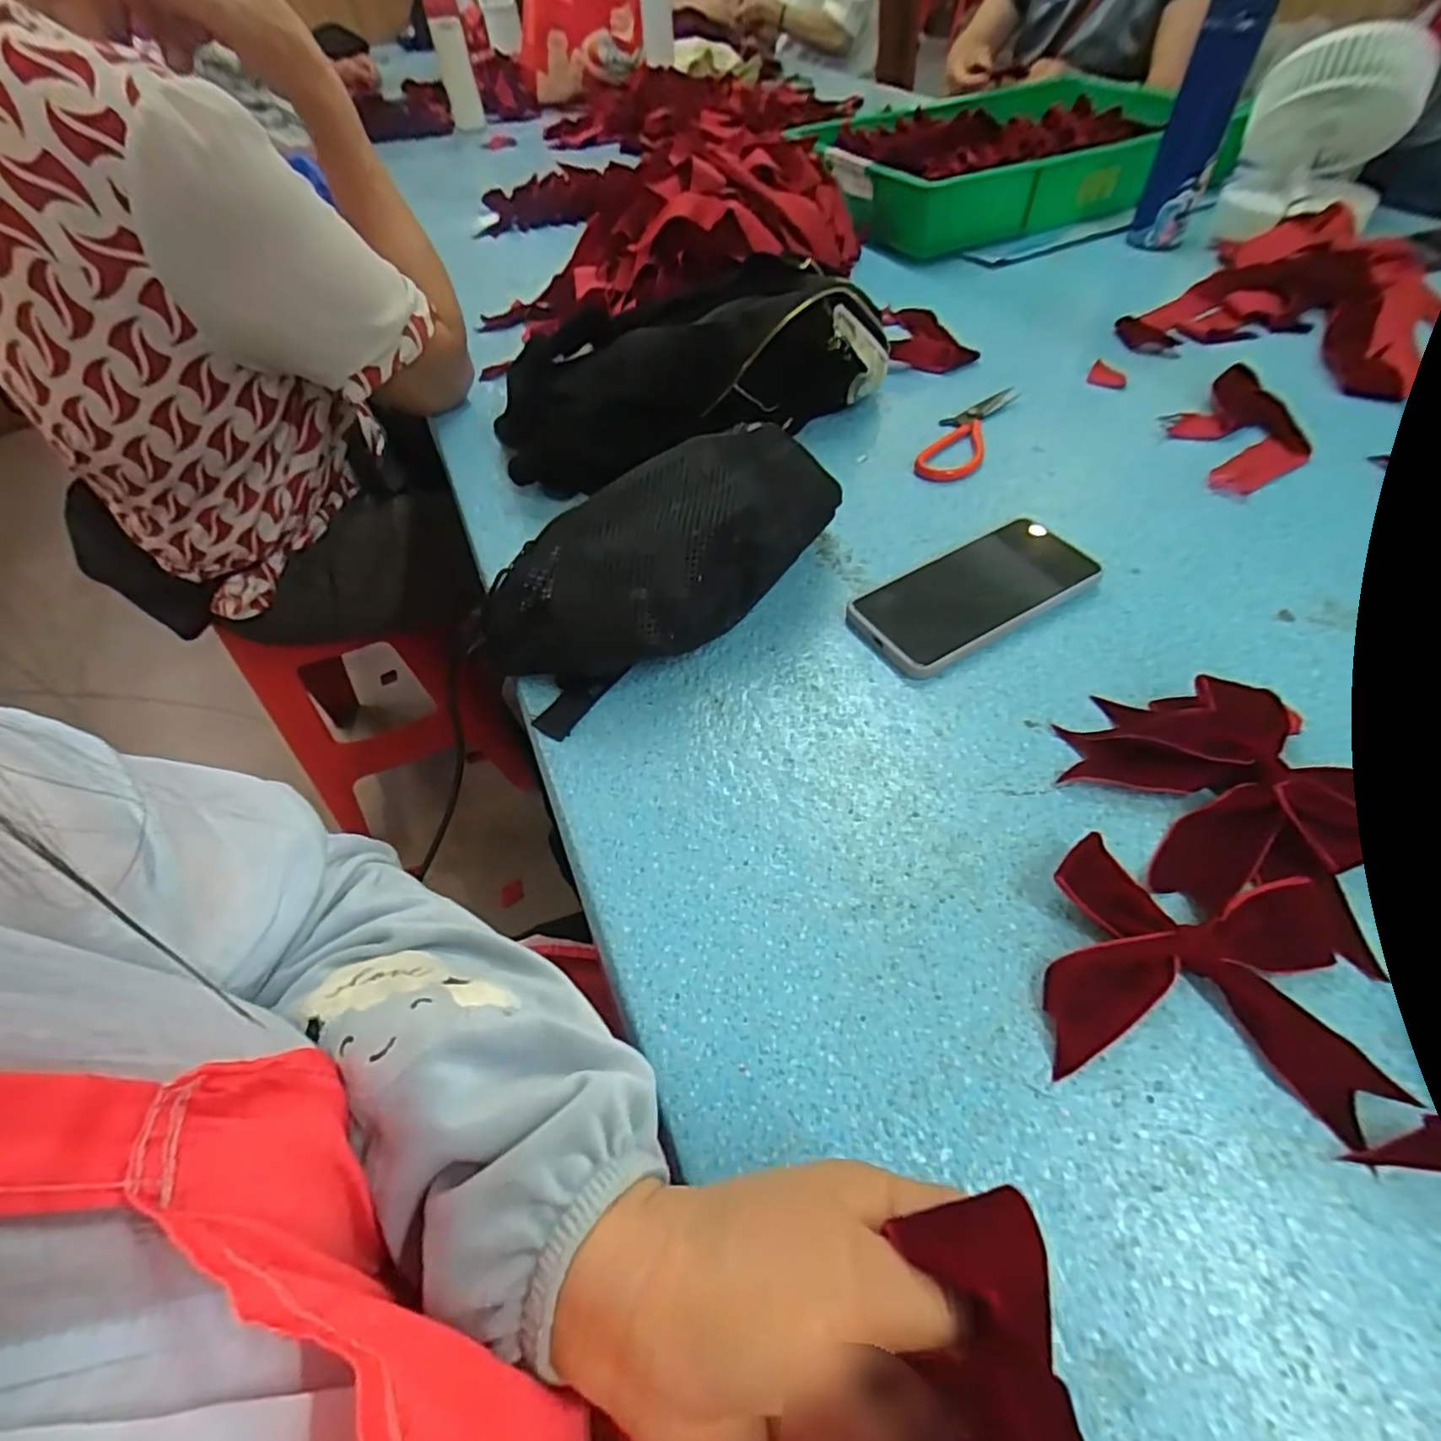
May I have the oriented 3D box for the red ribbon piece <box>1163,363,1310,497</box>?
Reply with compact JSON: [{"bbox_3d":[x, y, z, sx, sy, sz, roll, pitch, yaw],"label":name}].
[{"bbox_3d":[0.421,-0.239,0.541,0.084,0.020,0.153,-2,52,4],"label":"red ribbon piece"}]

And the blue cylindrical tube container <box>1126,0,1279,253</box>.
[{"bbox_3d":[0.519,-0.645,0.724,0.059,0.217,0.067,25,59,23],"label":"blue cylindrical tube container"}]

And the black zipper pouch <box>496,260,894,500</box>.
[{"bbox_3d":[-0.017,-0.297,0.569,0.316,0.109,0.142,-9,52,-2],"label":"black zipper pouch"}]

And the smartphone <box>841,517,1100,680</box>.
[{"bbox_3d":[0.168,-0.087,0.445,0.158,0.011,0.077,-29,53,-13],"label":"smartphone"}]

